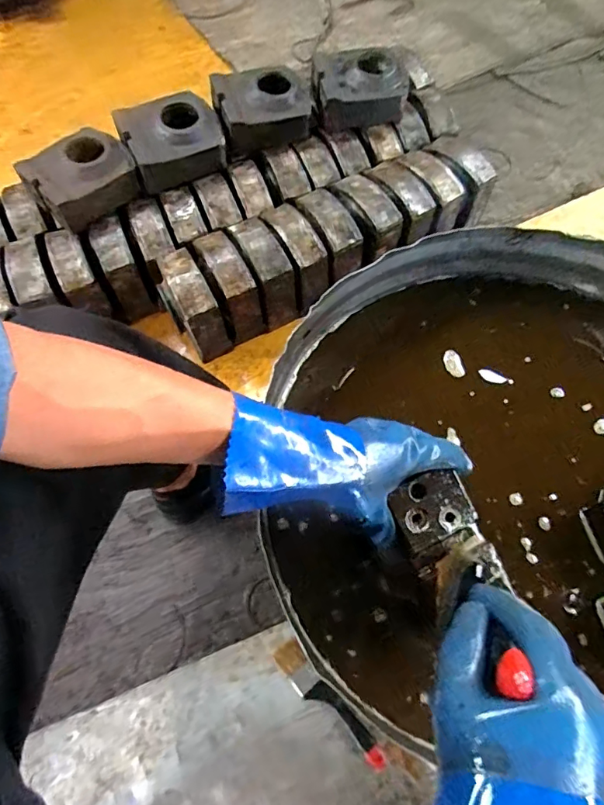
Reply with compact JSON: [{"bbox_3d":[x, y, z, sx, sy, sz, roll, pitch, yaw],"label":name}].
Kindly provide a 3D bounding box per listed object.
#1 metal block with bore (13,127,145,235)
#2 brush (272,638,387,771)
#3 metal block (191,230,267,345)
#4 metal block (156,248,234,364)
[{"bbox_3d":[-0.424,-0.434,0.943,0.180,0.093,0.152,-41,71,-15],"label":"metal block with bore"},{"bbox_3d":[0.037,0.441,0.703,0.045,0.026,0.202,-39,70,-14],"label":"brush"},{"bbox_3d":[-0.145,-0.228,0.969,0.073,0.160,0.166,-28,68,-10],"label":"metal block"},{"bbox_3d":[-0.218,-0.188,0.954,0.080,0.162,0.154,-30,68,-11],"label":"metal block"}]

